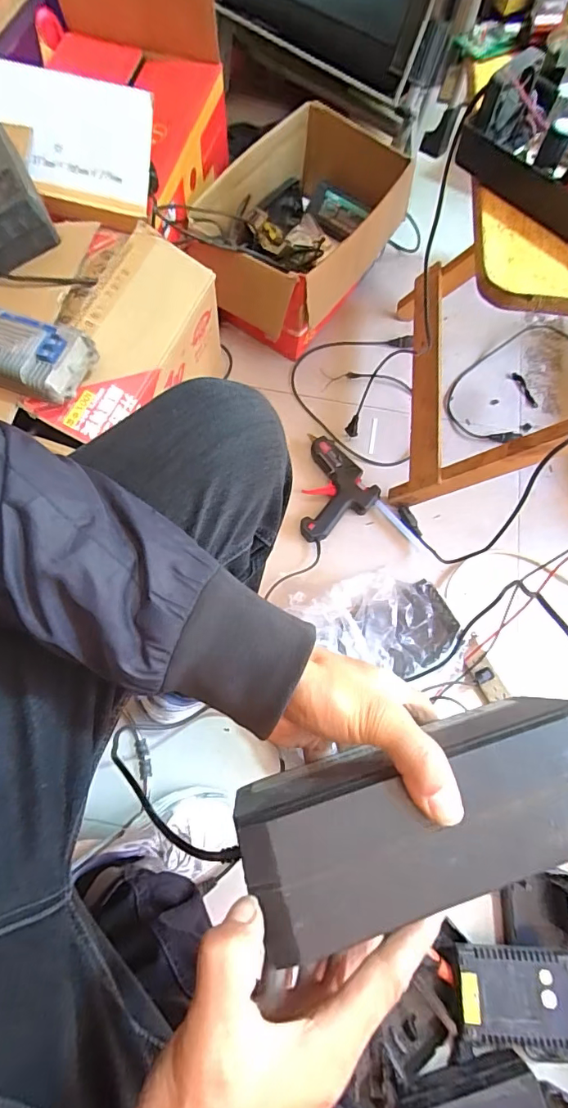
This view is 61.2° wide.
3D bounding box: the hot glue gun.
[{"bbox_3d":[0.068,-0.125,0.888,0.163,0.030,0.174,-35,76,-13],"label":"hot glue gun"}]

